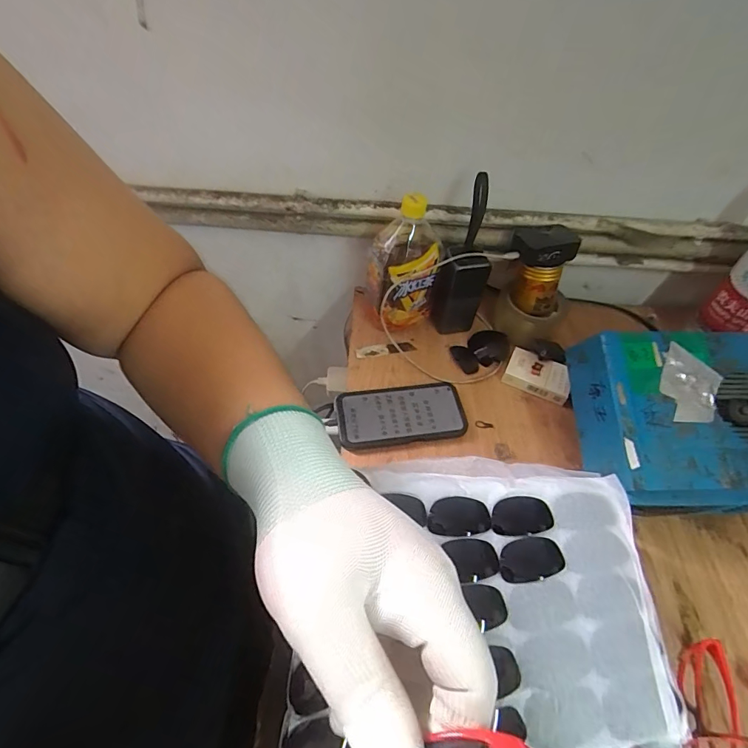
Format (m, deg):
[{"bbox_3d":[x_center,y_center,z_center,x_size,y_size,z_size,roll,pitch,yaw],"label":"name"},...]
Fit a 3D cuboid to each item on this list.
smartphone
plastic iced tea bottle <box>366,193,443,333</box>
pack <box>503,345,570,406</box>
[{"bbox_3d":[0.036,0.051,0.562,0.165,0.012,0.082,-5,52,-8],"label":"smartphone"},{"bbox_3d":[0.039,-0.149,0.598,0.091,0.202,0.092,3,52,-2],"label":"plastic iced tea bottle"},{"bbox_3d":[0.231,0.002,0.608,0.085,0.027,0.055,22,54,13],"label":"pack"}]

